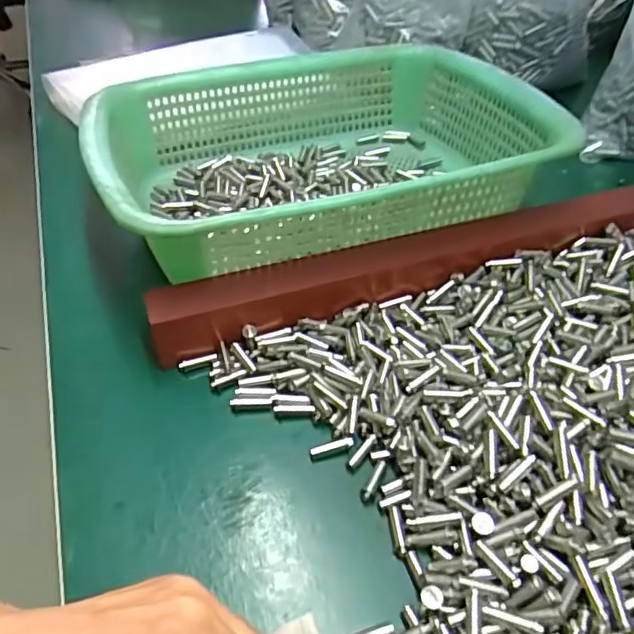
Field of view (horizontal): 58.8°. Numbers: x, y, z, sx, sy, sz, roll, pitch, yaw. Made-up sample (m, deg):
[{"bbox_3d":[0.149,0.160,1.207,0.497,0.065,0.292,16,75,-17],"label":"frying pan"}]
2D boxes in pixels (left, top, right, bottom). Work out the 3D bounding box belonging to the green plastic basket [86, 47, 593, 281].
[{"bbox_3d":[0.002,-0.119,0.397,0.295,0.077,0.224,-18,46,-12],"label":"green plastic basket"}]

